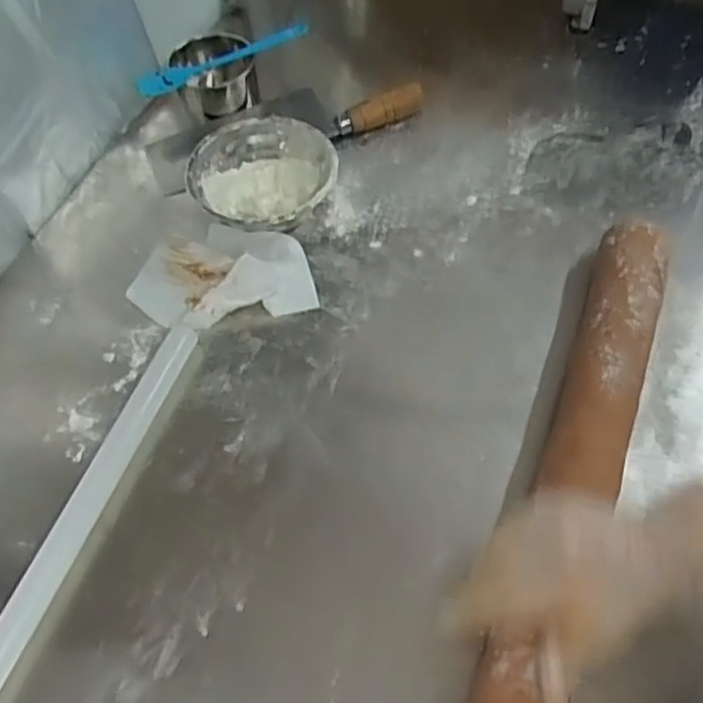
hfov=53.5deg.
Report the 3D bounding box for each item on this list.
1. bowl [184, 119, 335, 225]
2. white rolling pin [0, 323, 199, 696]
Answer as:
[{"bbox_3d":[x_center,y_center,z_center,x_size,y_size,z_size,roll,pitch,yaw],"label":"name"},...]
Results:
[{"bbox_3d":[-0.086,-0.167,0.699,0.141,0.060,0.130,-1,57,2],"label":"bowl"},{"bbox_3d":[-0.199,0.111,0.543,0.031,0.025,0.320,15,59,13],"label":"white rolling pin"}]

